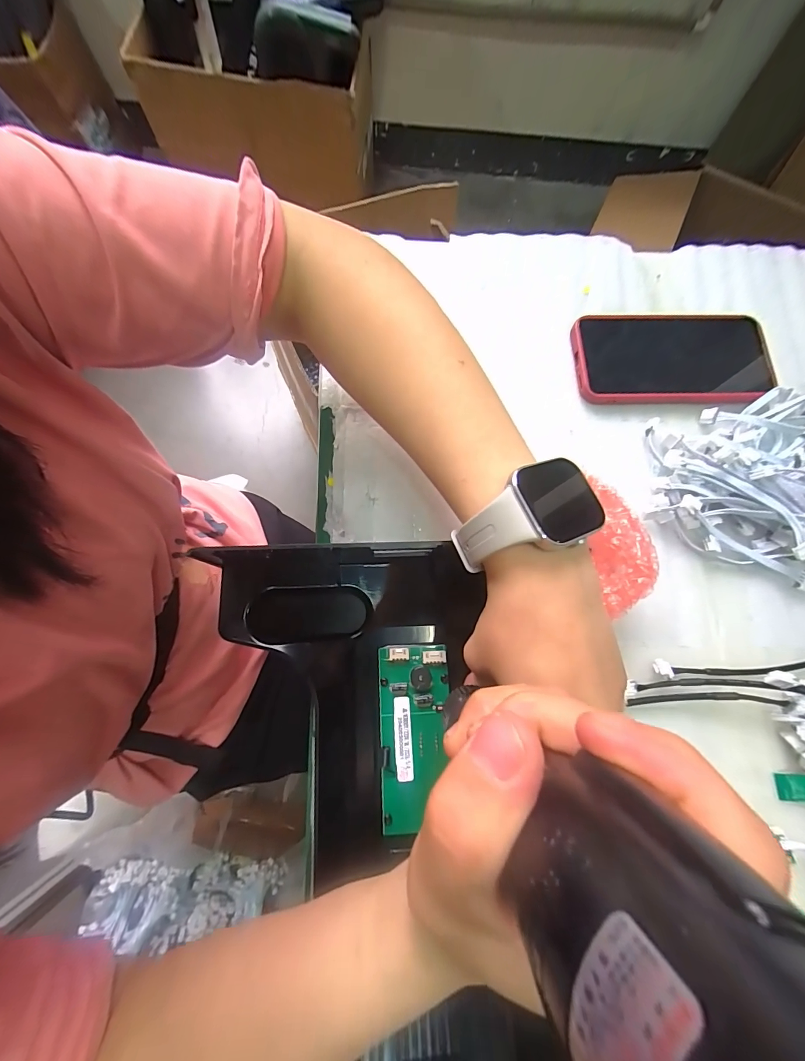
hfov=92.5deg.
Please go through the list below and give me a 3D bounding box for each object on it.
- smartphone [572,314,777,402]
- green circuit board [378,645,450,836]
[{"bbox_3d":[0.228,-0.149,0.328,0.162,0.013,0.083,-1,77,-3],"label":"smartphone"},{"bbox_3d":[0.008,0.132,0.251,0.045,0.012,0.108,-2,77,-1],"label":"green circuit board"}]

